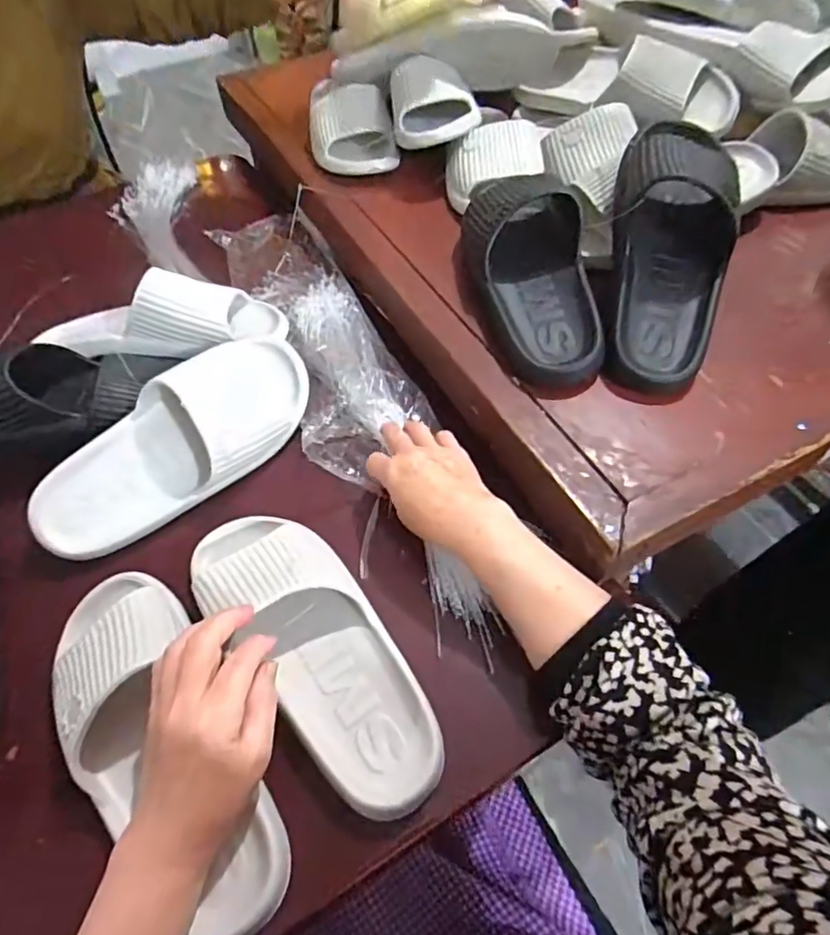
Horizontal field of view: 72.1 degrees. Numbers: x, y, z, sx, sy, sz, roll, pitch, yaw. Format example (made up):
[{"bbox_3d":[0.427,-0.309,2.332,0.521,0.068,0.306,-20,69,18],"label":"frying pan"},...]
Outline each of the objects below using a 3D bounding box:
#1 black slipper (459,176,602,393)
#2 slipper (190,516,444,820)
[{"bbox_3d":[0.106,-0.178,0.532,0.116,0.091,0.211,1,54,0],"label":"black slipper"},{"bbox_3d":[-0.077,0.127,0.429,0.095,0.066,0.262,-33,67,-22],"label":"slipper"}]

